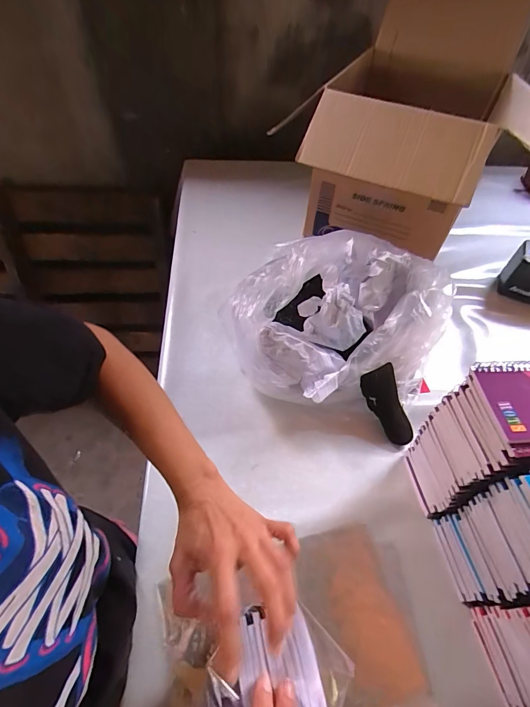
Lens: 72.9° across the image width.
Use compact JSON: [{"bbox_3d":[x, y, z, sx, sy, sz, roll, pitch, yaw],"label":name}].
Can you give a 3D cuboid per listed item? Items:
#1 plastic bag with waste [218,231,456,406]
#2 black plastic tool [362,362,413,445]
[{"bbox_3d":[0.113,-0.052,0.573,0.340,0.155,0.250,-4,53,-6],"label":"plastic bag with waste"},{"bbox_3d":[0.188,0.078,0.541,0.060,0.013,0.119,-26,93,-19],"label":"black plastic tool"}]

